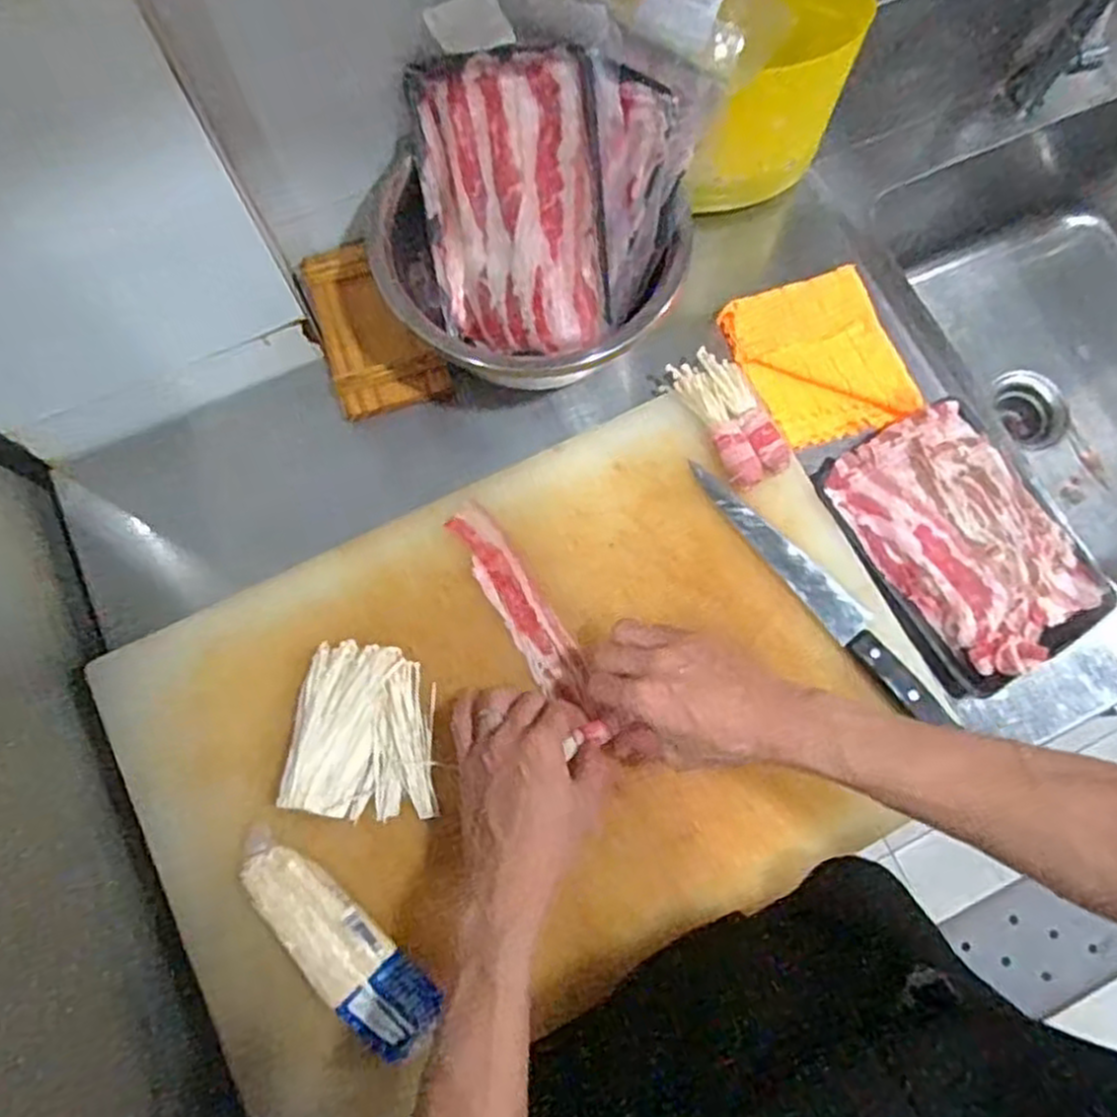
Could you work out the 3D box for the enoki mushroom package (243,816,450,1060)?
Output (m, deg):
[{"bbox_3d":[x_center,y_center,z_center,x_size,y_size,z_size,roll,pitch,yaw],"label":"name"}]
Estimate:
[{"bbox_3d":[-0.157,0.265,0.550,0.184,0.035,0.055,43,78,10],"label":"enoki mushroom package"}]

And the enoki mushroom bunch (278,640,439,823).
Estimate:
[{"bbox_3d":[-0.145,0.127,0.582,0.102,0.037,0.124,2,74,0],"label":"enoki mushroom bunch"}]

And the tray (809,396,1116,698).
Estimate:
[{"bbox_3d":[0.335,-0.013,0.649,0.155,0.029,0.224,-30,77,-8],"label":"tray"}]

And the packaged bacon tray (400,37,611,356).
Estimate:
[{"bbox_3d":[-0.041,-0.271,0.616,0.156,0.212,0.024,8,32,23],"label":"packaged bacon tray"}]

